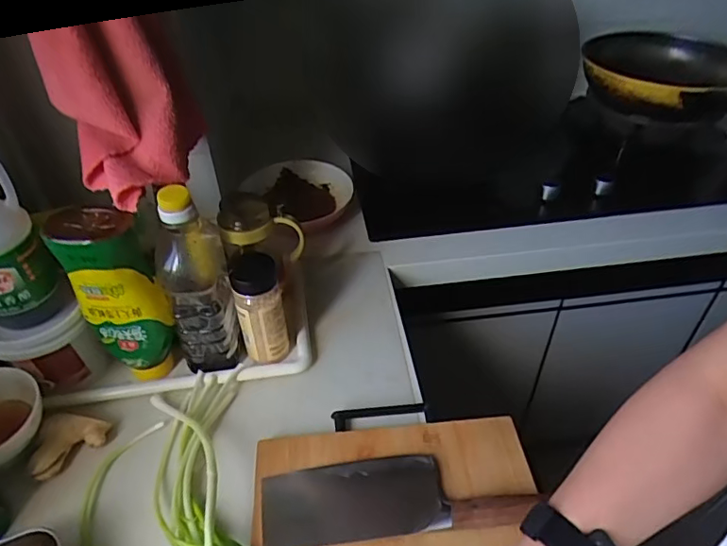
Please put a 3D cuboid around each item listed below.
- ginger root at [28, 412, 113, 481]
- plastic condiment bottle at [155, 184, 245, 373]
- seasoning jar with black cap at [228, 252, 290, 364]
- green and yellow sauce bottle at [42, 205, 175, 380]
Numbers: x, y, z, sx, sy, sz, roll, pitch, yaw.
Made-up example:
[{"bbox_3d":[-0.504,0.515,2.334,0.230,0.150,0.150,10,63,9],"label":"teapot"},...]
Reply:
[{"bbox_3d":[-0.340,0.200,0.617,0.074,0.038,0.072,1,41,3],"label":"ginger root"},{"bbox_3d":[-0.198,0.017,0.644,0.076,0.257,0.064,-16,42,-15],"label":"plastic condiment bottle"},{"bbox_3d":[-0.130,0.048,0.680,0.058,0.161,0.047,-12,42,-12],"label":"seasoning jar with black cap"},{"bbox_3d":[-0.282,0.038,0.633,0.084,0.239,0.069,-24,45,-23],"label":"green and yellow sauce bottle"}]

